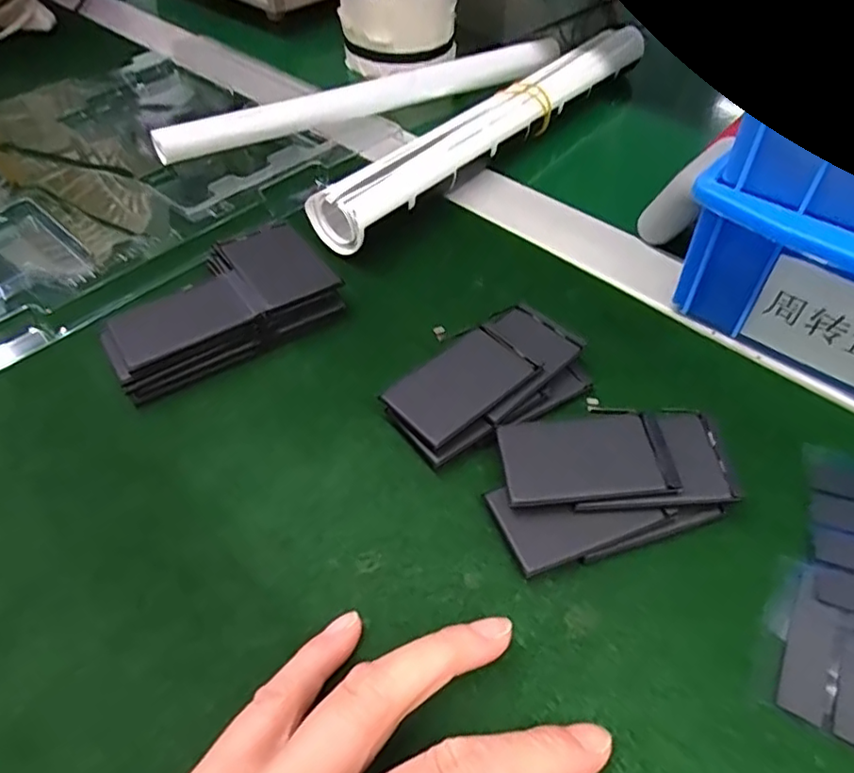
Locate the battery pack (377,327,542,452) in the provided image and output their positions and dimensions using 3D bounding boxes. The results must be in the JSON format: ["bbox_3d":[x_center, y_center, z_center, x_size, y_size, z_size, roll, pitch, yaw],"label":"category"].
[{"bbox_3d":[0.014,-0.001,0.241,0.056,0.004,0.032,-37,64,-21],"label":"battery pack"}]

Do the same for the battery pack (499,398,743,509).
[{"bbox_3d":[0.055,0.024,0.218,0.058,0.004,0.037,-5,51,-1],"label":"battery pack"}]

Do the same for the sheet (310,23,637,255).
[{"bbox_3d":[0.049,-0.165,0.370,0.031,0.026,0.293,33,58,25],"label":"sheet"}]

